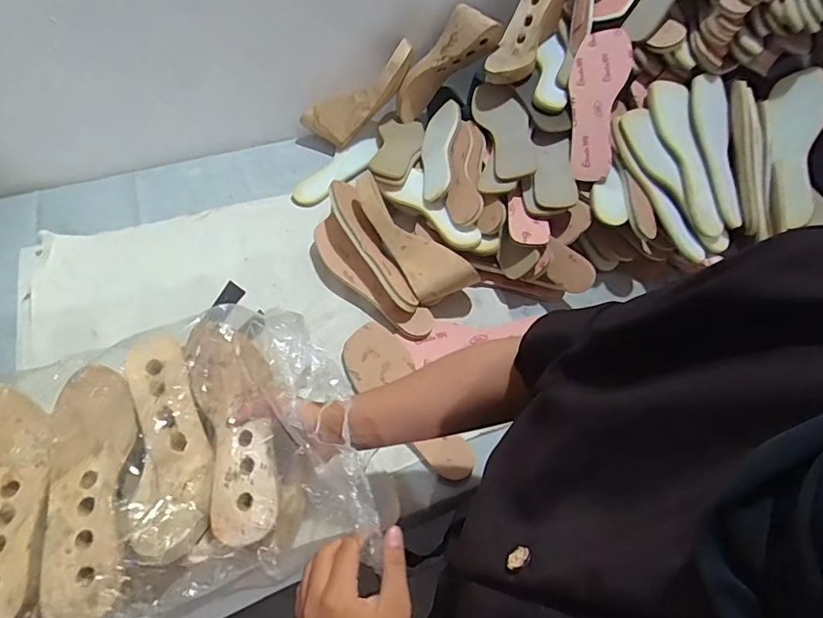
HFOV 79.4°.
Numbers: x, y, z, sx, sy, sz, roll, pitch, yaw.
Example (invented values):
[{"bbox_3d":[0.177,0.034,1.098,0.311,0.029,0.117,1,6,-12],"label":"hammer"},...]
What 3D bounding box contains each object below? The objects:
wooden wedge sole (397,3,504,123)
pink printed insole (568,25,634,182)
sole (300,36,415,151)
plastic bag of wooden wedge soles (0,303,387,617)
[{"bbox_3d":[0.056,-0.425,0.872,0.084,0.244,0.056,35,56,-19],"label":"wooden wedge sole"},{"bbox_3d":[0.276,-0.307,0.742,0.078,0.026,0.230,8,88,0],"label":"pink printed insole"},{"bbox_3d":[-0.083,-0.367,0.860,0.226,0.080,0.058,-32,58,20],"label":"sole"},{"bbox_3d":[-0.286,0.172,0.497,0.425,0.162,0.268,-15,60,-14],"label":"plastic bag of wooden wedge soles"}]

